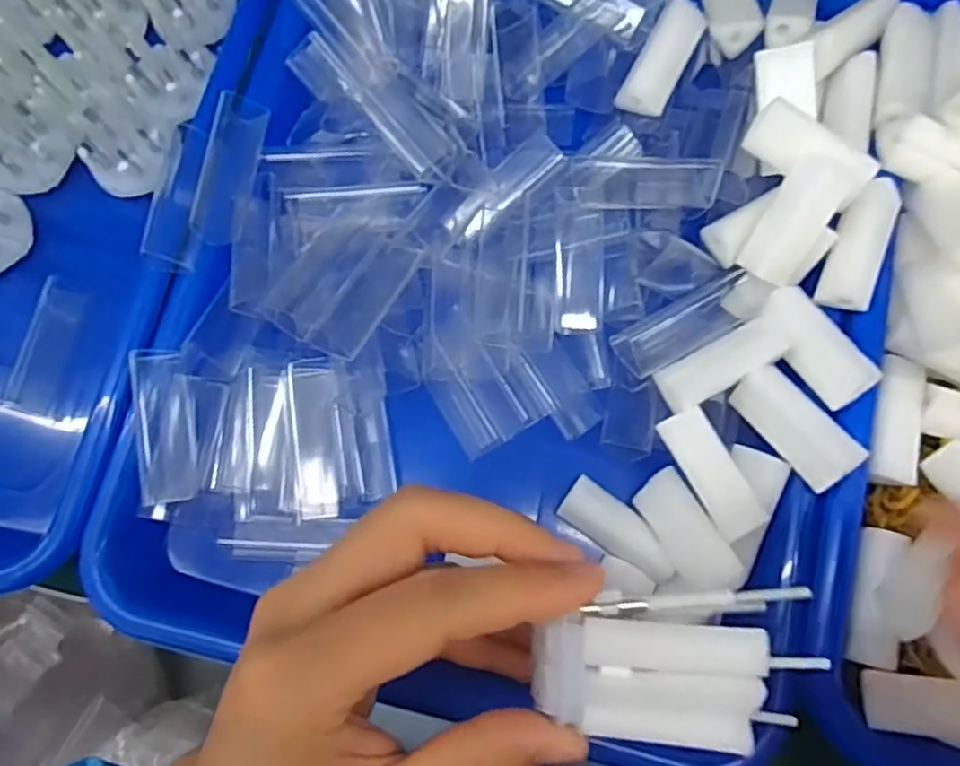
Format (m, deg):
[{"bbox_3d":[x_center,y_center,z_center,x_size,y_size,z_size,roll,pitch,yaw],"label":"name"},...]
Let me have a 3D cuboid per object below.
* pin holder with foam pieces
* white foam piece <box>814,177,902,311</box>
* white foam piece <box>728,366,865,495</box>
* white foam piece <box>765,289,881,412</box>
[{"bbox_3d":[0.048,0.072,0.177,0.065,0.018,0.039,2,77,2],"label":"pin holder with foam pieces"},{"bbox_3d":[0.137,-0.049,0.252,0.017,0.009,0.046,19,95,6],"label":"white foam piece"},{"bbox_3d":[0.111,0.015,0.245,0.021,0.005,0.045,-36,66,-7],"label":"white foam piece"},{"bbox_3d":[0.118,-0.014,0.246,0.019,0.011,0.045,-31,78,-6],"label":"white foam piece"}]

